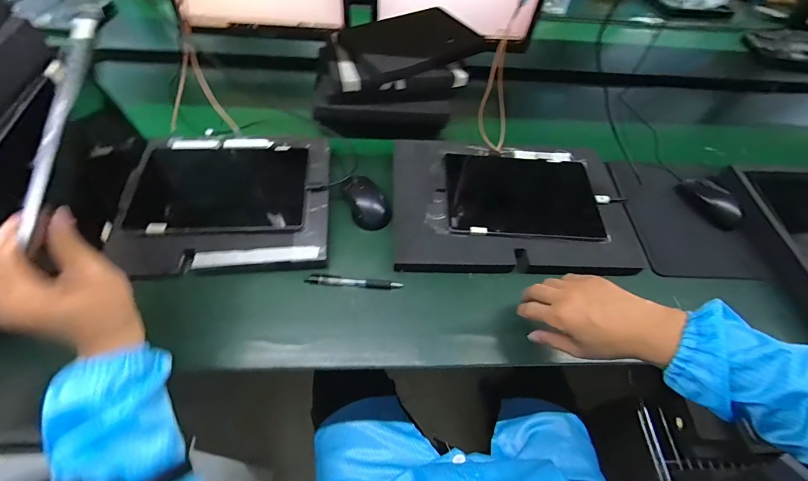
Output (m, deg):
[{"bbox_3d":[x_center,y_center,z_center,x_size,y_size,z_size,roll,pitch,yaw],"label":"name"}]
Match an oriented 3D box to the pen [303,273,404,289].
[{"bbox_3d":[-0.073,0.061,0.541,0.139,0.009,0.016,6,55,-1],"label":"pen"}]

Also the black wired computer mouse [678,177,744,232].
[{"bbox_3d":[0.567,-0.072,0.677,0.053,0.033,0.110,-28,62,-22],"label":"black wired computer mouse"}]

